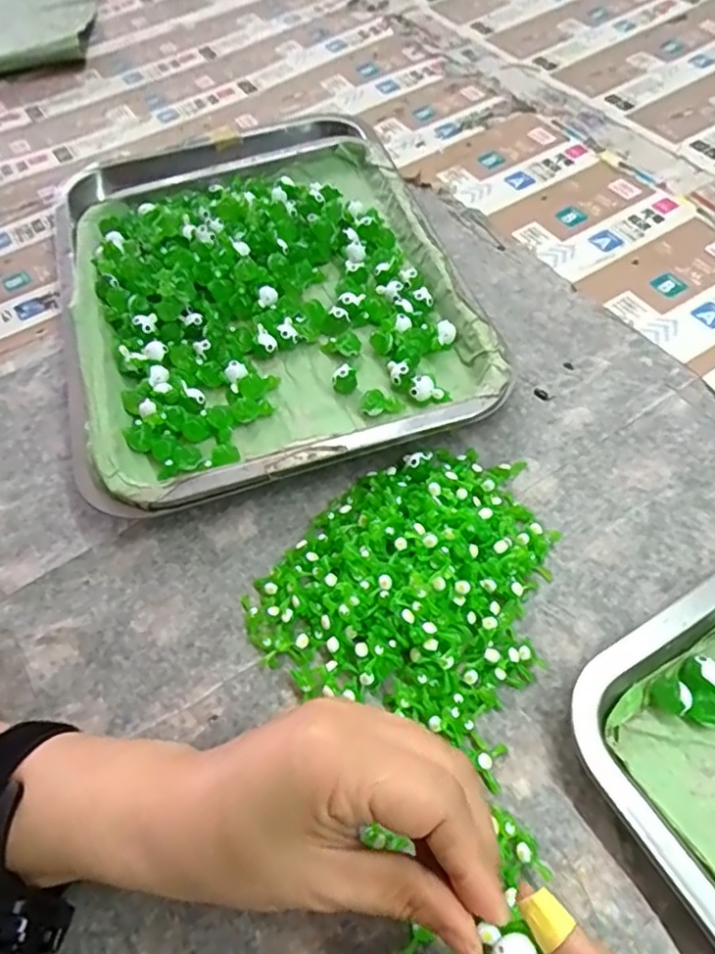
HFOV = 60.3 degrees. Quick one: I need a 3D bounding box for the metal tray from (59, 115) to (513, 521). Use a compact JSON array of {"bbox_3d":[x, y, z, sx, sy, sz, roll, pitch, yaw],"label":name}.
[{"bbox_3d":[-0.076,-0.141,0.432,0.260,0.036,0.345,-15,58,-5],"label":"metal tray"}]

